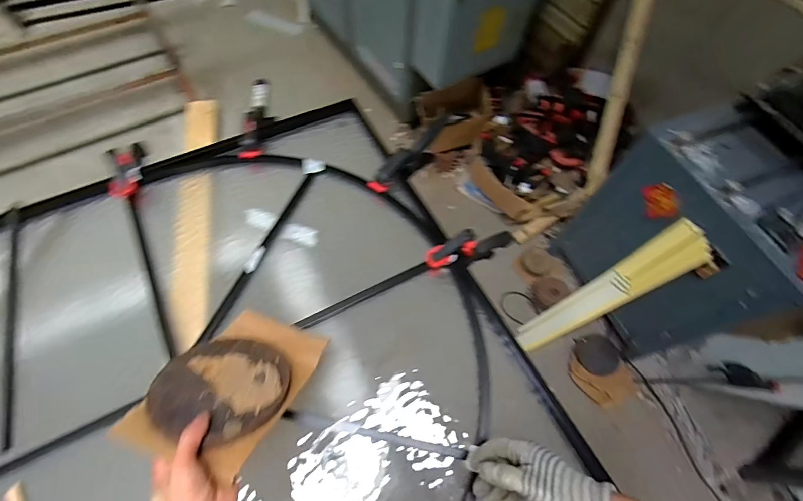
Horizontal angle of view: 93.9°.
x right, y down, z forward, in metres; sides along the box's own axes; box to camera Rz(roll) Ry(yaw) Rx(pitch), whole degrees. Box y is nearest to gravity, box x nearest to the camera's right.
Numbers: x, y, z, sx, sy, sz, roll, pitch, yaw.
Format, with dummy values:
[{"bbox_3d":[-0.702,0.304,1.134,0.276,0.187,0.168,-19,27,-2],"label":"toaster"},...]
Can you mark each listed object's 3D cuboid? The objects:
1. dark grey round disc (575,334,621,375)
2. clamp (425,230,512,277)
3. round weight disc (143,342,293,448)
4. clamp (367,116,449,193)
[{"bbox_3d":[0.714,0.379,1.362,0.148,0.016,0.140,1,62,-2],"label":"dark grey round disc"},{"bbox_3d":[0.134,-0.001,0.688,0.213,0.088,0.045,-6,55,-47],"label":"clamp"},{"bbox_3d":[-0.218,0.163,0.462,0.149,0.013,0.147,5,27,-3],"label":"round weight disc"},{"bbox_3d":[0.023,-0.185,0.742,0.037,0.064,0.228,37,66,16],"label":"clamp"}]

